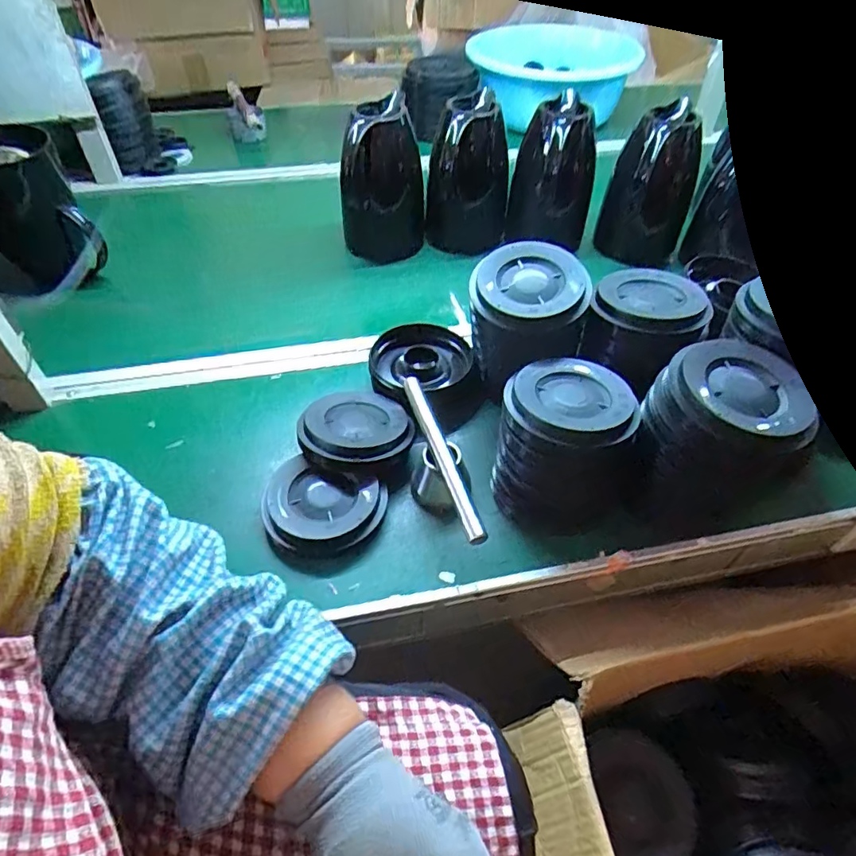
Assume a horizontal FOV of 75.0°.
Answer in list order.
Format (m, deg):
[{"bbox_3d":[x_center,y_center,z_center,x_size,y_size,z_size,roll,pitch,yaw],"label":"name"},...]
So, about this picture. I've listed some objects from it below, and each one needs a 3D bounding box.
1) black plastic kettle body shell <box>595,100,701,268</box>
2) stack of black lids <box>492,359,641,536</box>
[{"bbox_3d":[0.341,-0.366,0.865,0.134,0.203,0.135,16,50,14],"label":"black plastic kettle body shell"},{"bbox_3d":[0.134,0.019,0.552,0.115,0.130,0.121,-2,48,-2],"label":"stack of black lids"}]

